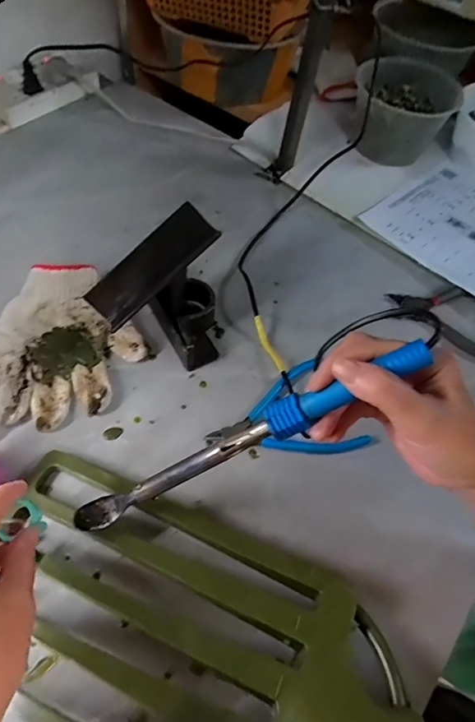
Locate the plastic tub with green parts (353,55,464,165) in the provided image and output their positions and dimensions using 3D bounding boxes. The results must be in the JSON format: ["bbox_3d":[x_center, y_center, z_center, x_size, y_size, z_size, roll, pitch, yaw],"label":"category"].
[{"bbox_3d":[0.237,-0.374,0.695,0.132,0.093,0.164,38,62,19],"label":"plastic tub with green parts"}]

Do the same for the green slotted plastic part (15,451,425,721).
[{"bbox_3d":[-0.048,0.197,0.308,0.315,0.074,0.198,23,57,9],"label":"green slotted plastic part"}]

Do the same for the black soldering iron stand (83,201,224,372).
[{"bbox_3d":[-0.071,-0.057,0.445,0.122,0.120,0.097,-24,62,-20],"label":"black soldering iron stand"}]

